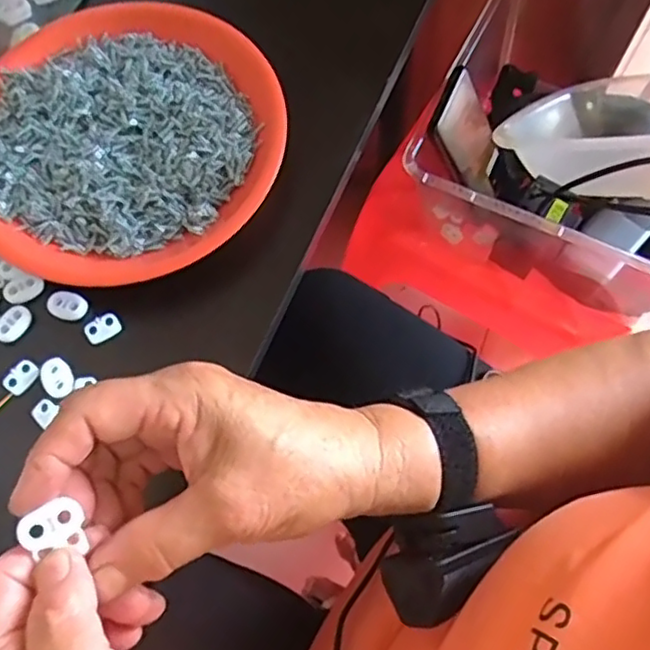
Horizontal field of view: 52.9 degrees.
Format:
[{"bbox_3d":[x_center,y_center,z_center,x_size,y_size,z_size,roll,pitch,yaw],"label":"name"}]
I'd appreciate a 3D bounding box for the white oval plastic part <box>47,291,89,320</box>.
[{"bbox_3d":[-0.148,-0.011,0.375,0.023,0.004,0.016,16,71,8],"label":"white oval plastic part"}]

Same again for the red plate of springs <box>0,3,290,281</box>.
[{"bbox_3d":[-0.122,-0.111,0.398,0.190,0.029,0.173,-1,69,2],"label":"red plate of springs"}]

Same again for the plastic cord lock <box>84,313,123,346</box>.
[{"bbox_3d":[-0.127,0.002,0.373,0.020,0.004,0.014,-29,71,-9],"label":"plastic cord lock"}]

